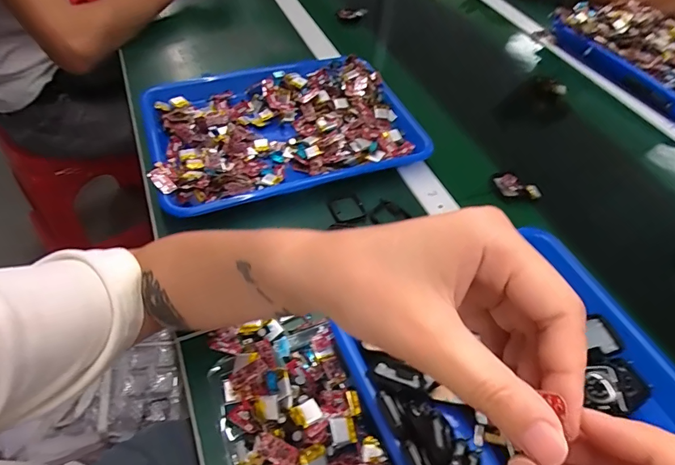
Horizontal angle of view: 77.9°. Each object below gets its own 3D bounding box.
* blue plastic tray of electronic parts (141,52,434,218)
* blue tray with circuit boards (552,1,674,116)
[{"bbox_3d":[-0.076,-0.144,0.551,0.331,0.044,0.267,-16,55,-18],"label":"blue plastic tray of electronic parts"},{"bbox_3d":[0.568,-0.317,0.735,0.218,0.052,0.327,-21,57,-21],"label":"blue tray with circuit boards"}]

